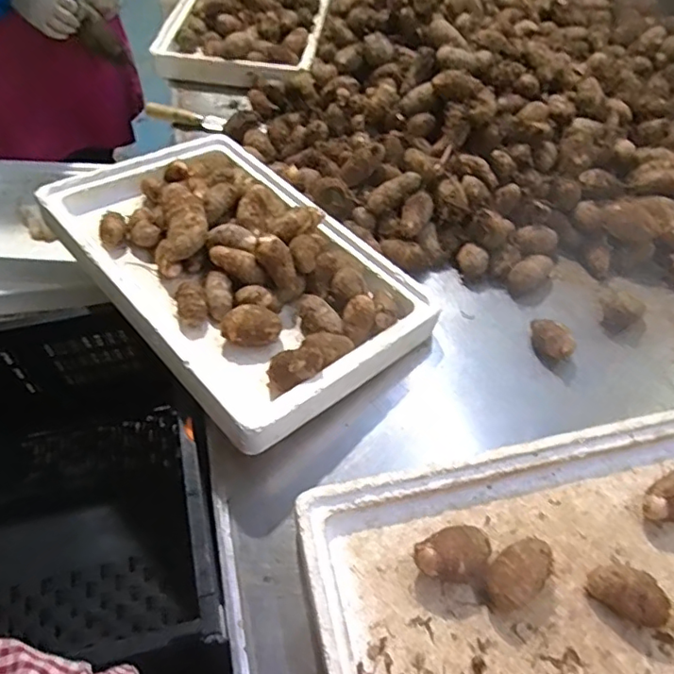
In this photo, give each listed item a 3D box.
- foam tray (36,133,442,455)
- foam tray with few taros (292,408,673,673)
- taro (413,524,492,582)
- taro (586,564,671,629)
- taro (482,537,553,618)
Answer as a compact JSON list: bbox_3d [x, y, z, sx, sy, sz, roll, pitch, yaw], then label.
[{"bbox_3d":[-0.134,-0.105,0.702,0.299,0.088,0.478,-37,68,-23],"label":"foam tray"},{"bbox_3d":[0.218,0.242,0.490,0.465,0.057,0.310,-11,60,-10],"label":"foam tray with few taros"},{"bbox_3d":[0.106,0.200,0.509,0.073,0.042,0.047,-13,60,-12],"label":"taro"},{"bbox_3d":[0.260,0.232,0.504,0.065,0.041,0.039,31,62,14],"label":"taro"},{"bbox_3d":[0.163,0.216,0.507,0.070,0.037,0.042,-38,68,-23],"label":"taro"}]

